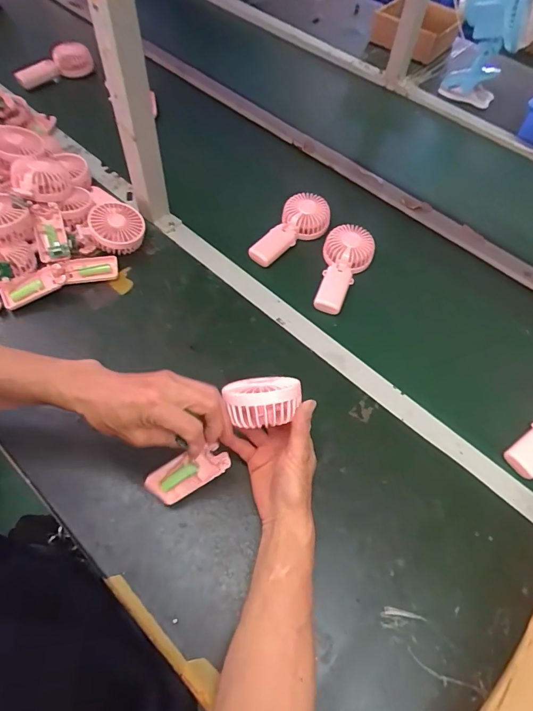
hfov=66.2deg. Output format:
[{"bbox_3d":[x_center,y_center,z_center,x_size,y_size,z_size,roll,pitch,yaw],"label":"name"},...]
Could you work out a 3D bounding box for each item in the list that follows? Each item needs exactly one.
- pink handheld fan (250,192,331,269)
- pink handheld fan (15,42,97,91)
[{"bbox_3d":[0.036,-0.227,0.747,0.169,0.040,0.086,-43,69,-10],"label":"pink handheld fan"},{"bbox_3d":[-0.517,-0.694,0.990,0.203,0.065,0.037,-8,57,17],"label":"pink handheld fan"}]

